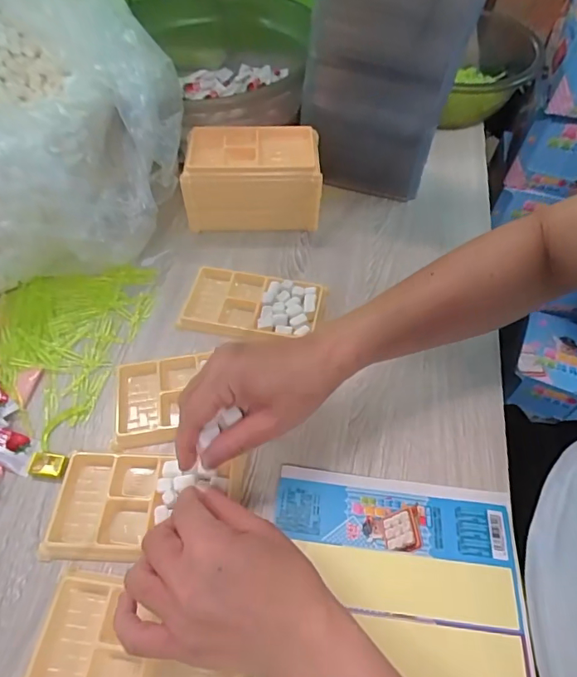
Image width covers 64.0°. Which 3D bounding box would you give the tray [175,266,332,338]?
[{"bbox_3d":[-0.034,-0.032,0.442,0.131,0.014,0.071,9,56,6],"label":"tray"}]

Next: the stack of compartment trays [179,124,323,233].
[{"bbox_3d":[-0.038,-0.170,0.497,0.142,0.080,0.078,-2,56,-1],"label":"stack of compartment trays"}]

